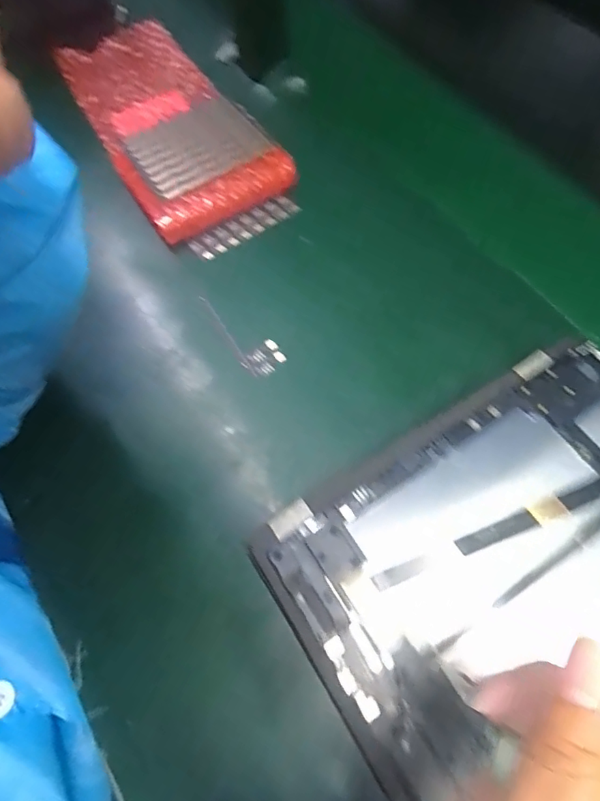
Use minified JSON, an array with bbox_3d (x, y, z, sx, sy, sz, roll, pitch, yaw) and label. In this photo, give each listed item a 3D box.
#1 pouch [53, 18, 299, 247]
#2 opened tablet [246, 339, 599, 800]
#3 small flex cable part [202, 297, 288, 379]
[{"bbox_3d":[-0.134,-0.270,0.474,0.123,0.030,0.304,-29,66,-12],"label":"pouch"},{"bbox_3d":[0.112,0.073,0.274,0.240,0.011,0.152,-29,64,-11],"label":"opened tablet"},{"bbox_3d":[-0.043,-0.050,0.369,0.027,0.009,0.084,-33,67,-13],"label":"small flex cable part"}]

